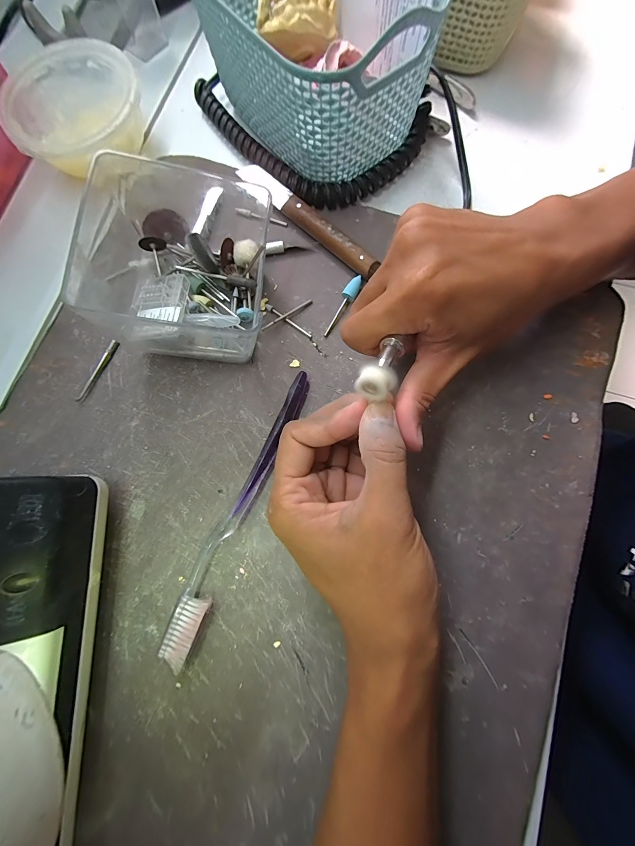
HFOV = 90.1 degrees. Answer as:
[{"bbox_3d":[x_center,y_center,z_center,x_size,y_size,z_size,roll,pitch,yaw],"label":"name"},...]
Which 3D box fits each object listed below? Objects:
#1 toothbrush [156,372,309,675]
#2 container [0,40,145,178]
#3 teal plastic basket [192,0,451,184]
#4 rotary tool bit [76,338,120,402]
[{"bbox_3d":[-0.049,0.052,0.200,0.021,0.012,0.187,24,80,5],"label":"toothbrush"},{"bbox_3d":[-0.185,-0.236,0.248,0.098,0.037,0.101,0,78,1],"label":"container"},{"bbox_3d":[-0.003,-0.271,0.231,0.111,0.081,0.168,-36,80,-6],"label":"teal plastic basket"},{"bbox_3d":[-0.158,-0.038,0.226,0.007,0.004,0.049,24,80,5],"label":"rotary tool bit"}]

